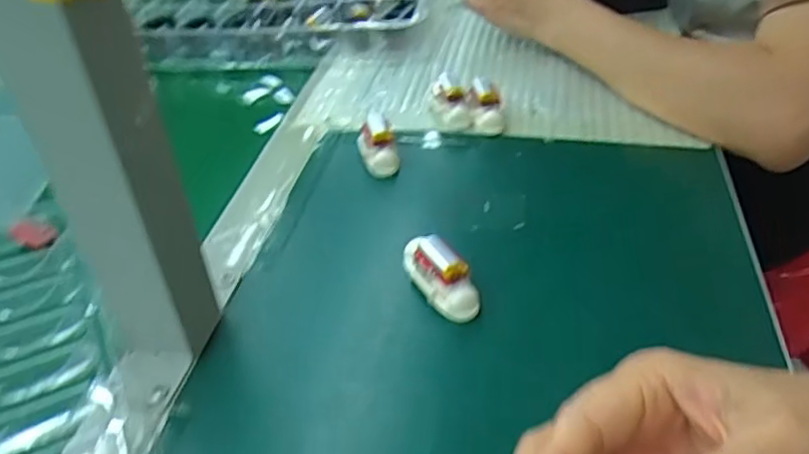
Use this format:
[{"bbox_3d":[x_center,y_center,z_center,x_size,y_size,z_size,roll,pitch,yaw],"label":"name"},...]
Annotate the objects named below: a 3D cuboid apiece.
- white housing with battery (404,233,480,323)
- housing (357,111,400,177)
[{"bbox_3d":[0.018,0.026,0.368,0.019,0.031,0.060,-27,45,-27],"label":"white housing with battery"},{"bbox_3d":[-0.020,-0.061,0.479,0.024,0.034,0.040,-10,39,-9],"label":"housing"}]

